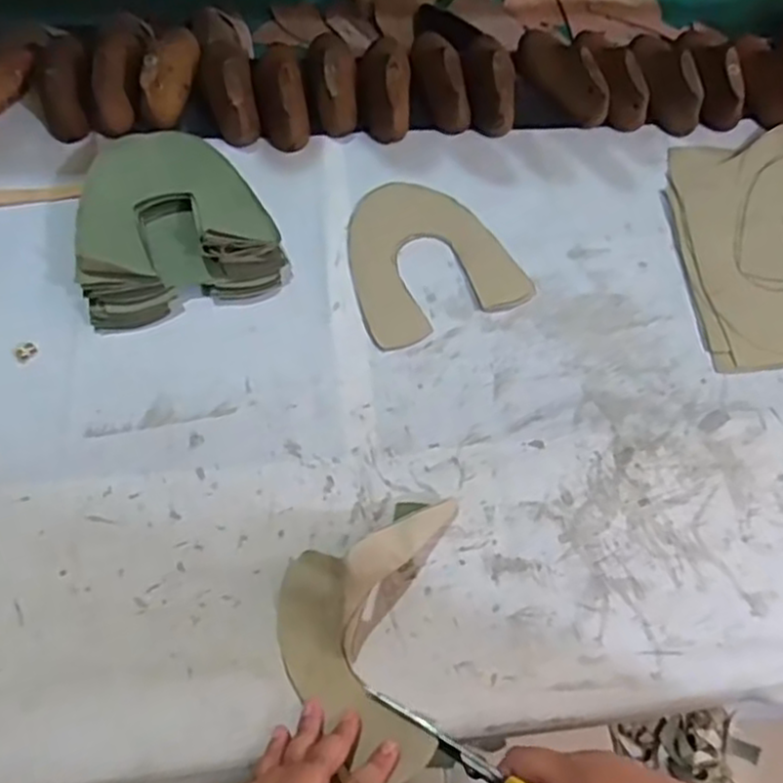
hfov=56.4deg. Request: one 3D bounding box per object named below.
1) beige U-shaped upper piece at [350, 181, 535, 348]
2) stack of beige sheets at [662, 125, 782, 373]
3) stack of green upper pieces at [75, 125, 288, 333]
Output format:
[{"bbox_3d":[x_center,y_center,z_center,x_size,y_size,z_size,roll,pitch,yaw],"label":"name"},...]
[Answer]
[{"bbox_3d":[0.029,-0.130,0.680,0.151,0.005,0.164,-20,66,-12],"label":"beige U-shaped upper piece"},{"bbox_3d":[0.380,-0.151,0.703,0.234,0.013,0.253,-10,64,-7],"label":"stack of beige sheets"},{"bbox_3d":[-0.195,-0.152,0.653,0.171,0.053,0.167,-15,65,-10],"label":"stack of green upper pieces"}]

